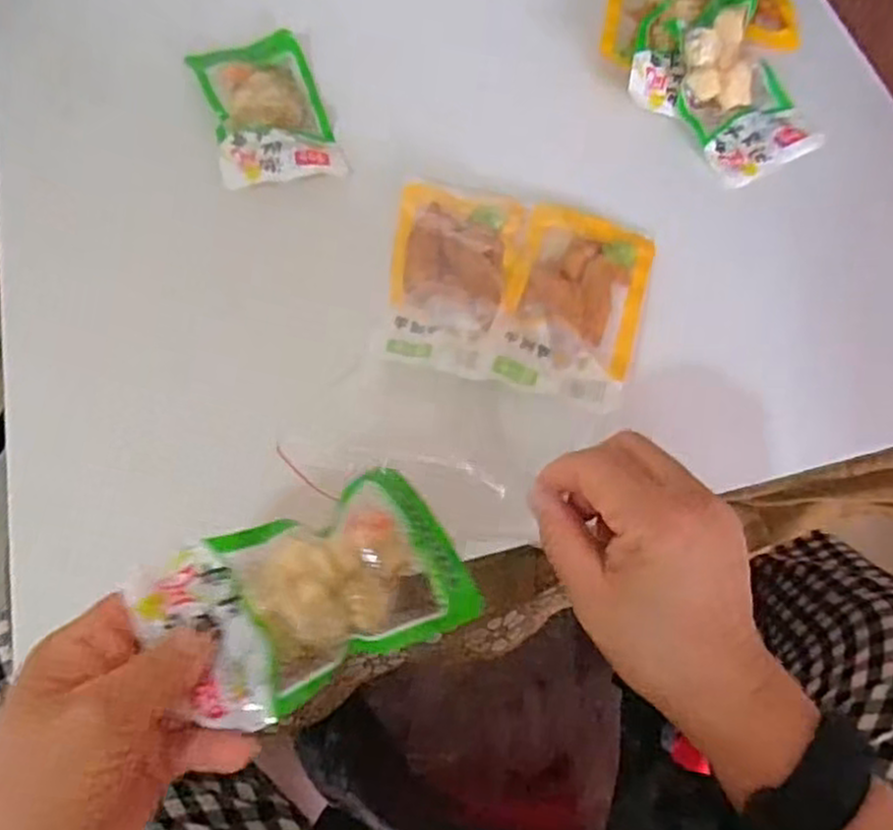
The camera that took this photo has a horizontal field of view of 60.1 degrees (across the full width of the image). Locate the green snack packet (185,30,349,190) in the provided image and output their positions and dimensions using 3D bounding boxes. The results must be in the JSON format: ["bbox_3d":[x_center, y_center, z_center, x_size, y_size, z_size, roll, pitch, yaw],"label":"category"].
[{"bbox_3d":[-0.121,-0.206,0.521,0.076,0.021,0.122,-18,67,-7],"label":"green snack packet"}]

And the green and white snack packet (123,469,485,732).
[{"bbox_3d":[-0.055,0.073,0.313,0.118,0.024,0.074,-29,69,-11],"label":"green and white snack packet"}]

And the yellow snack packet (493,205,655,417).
[{"bbox_3d":[0.078,-0.068,0.461,0.076,0.021,0.138,15,67,8],"label":"yellow snack packet"}]

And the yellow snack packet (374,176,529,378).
[{"bbox_3d":[0.005,-0.085,0.467,0.079,0.018,0.134,5,66,4],"label":"yellow snack packet"}]

